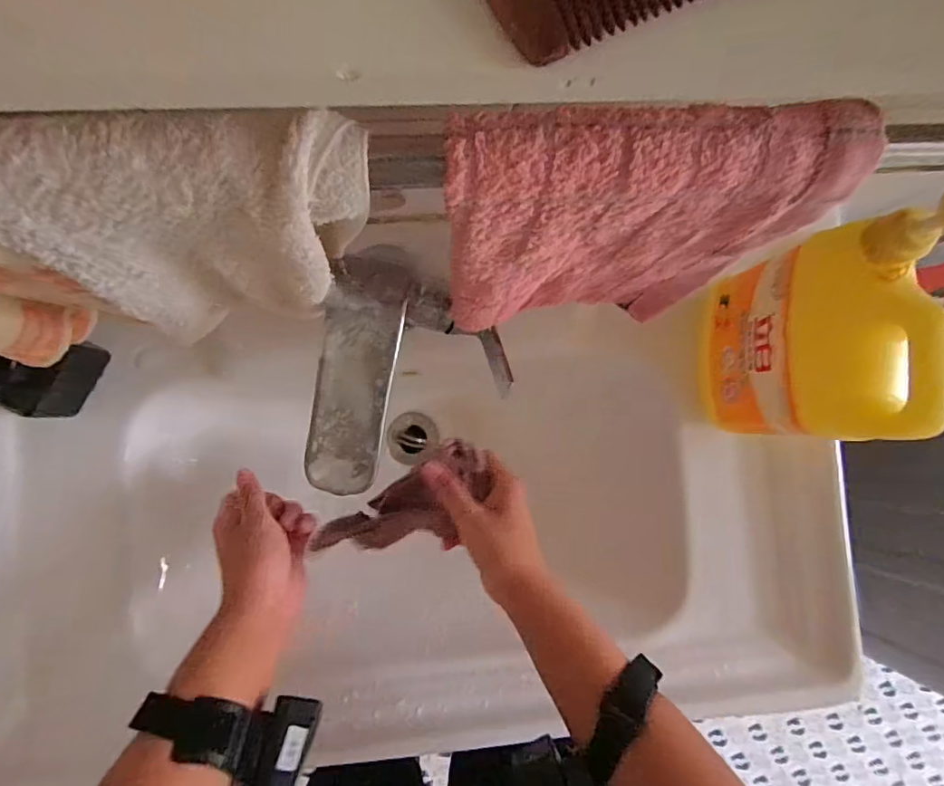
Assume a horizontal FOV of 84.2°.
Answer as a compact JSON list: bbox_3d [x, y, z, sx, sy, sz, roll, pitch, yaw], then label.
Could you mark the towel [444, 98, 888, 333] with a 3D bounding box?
[{"bbox_3d":[0.067,-0.079,0.282,0.164,0.183,0.044,-4,87,-6],"label":"towel"}]

